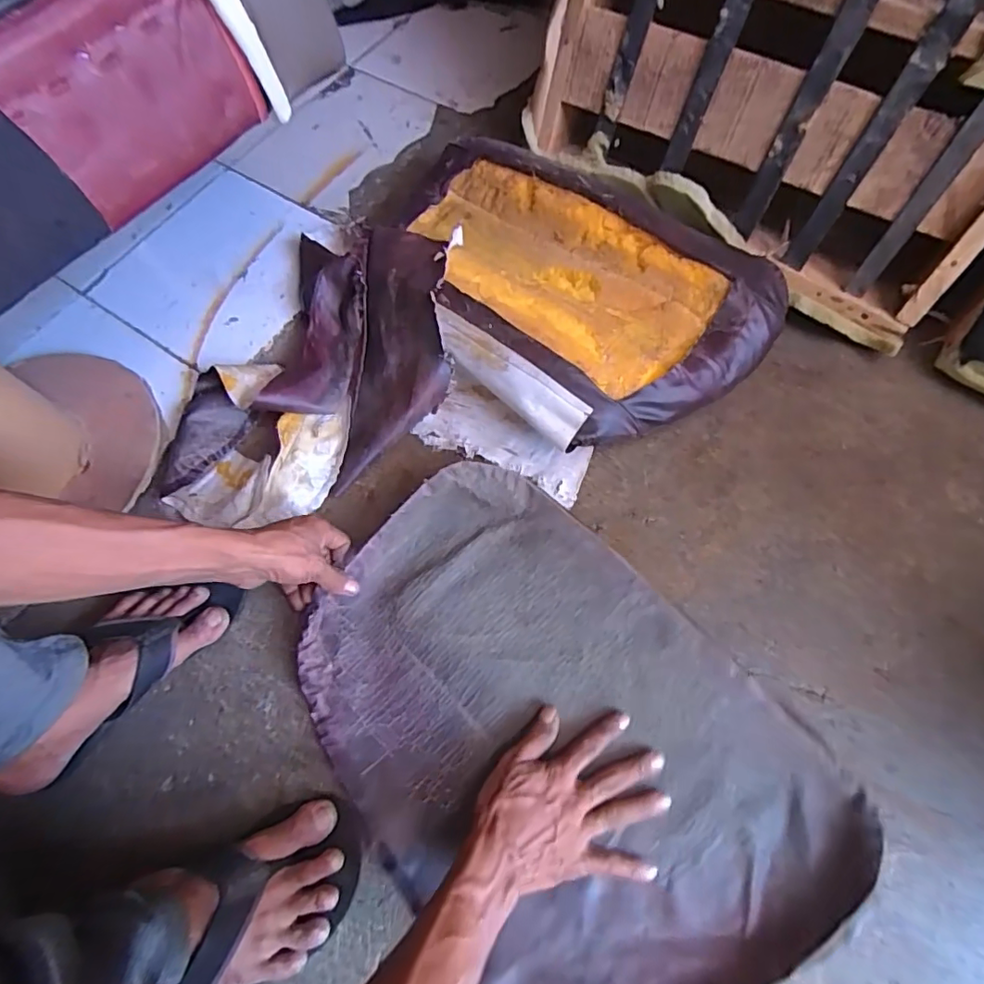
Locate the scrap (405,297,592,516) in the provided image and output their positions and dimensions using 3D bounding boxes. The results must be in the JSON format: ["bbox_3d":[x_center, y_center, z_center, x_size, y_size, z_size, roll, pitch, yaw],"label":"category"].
[{"bbox_3d":[0.005,-0.098,0.619,0.245,0.099,0.118,25,70,11],"label":"scrap"}]

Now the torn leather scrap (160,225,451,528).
[{"bbox_3d":[-0.213,-0.137,0.647,0.267,0.121,0.407,29,71,12],"label":"torn leather scrap"}]

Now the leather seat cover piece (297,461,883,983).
[{"bbox_3d":[0.051,0.223,0.505,0.346,0.035,0.504,-42,73,-14],"label":"leather seat cover piece"}]

